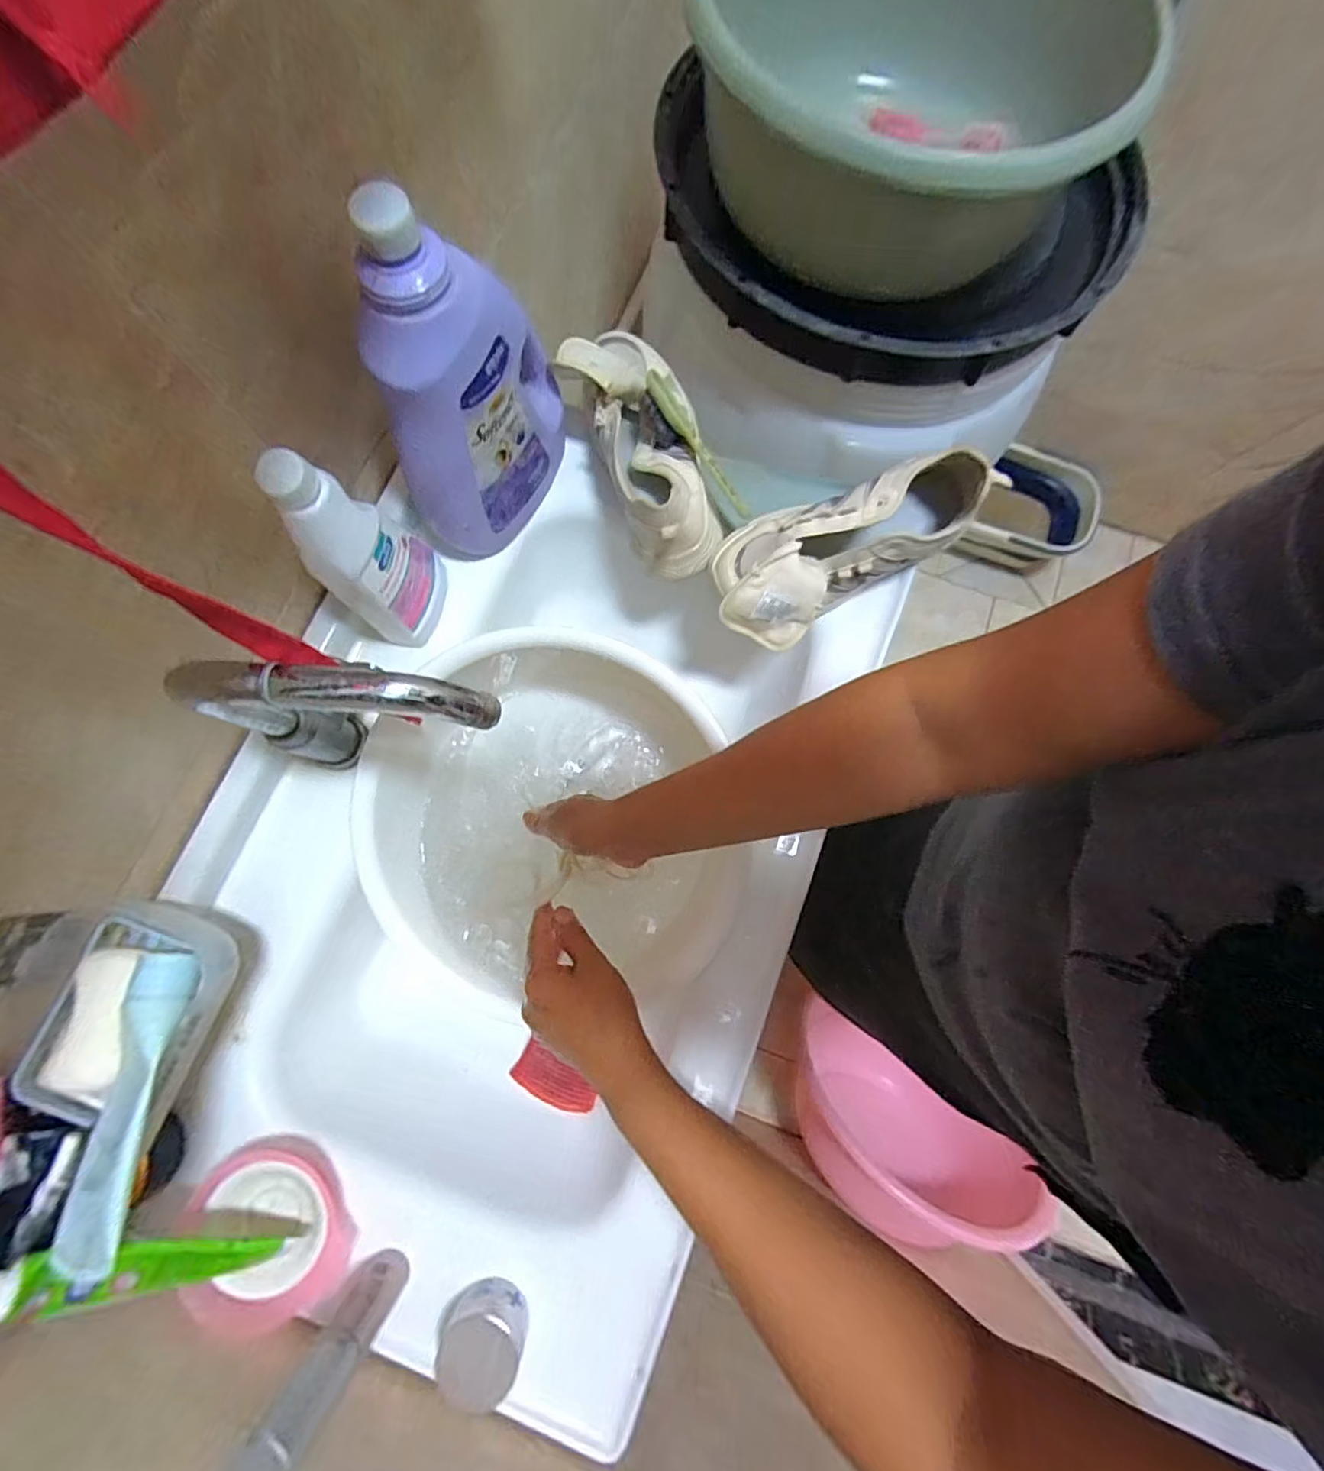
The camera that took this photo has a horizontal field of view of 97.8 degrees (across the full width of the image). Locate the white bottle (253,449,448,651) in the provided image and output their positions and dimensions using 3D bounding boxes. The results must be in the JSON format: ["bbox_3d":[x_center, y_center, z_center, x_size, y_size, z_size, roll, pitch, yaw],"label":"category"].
[{"bbox_3d":[-0.228,-0.155,0.447,0.045,0.206,0.099,9,78,1],"label":"white bottle"}]

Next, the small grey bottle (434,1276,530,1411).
[{"bbox_3d":[-0.132,0.441,0.423,0.064,0.058,0.057,23,78,4],"label":"small grey bottle"}]

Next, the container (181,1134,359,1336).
[{"bbox_3d":[-0.300,0.377,0.433,0.097,0.043,0.119,-39,81,-9],"label":"container"}]

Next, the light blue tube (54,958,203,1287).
[{"bbox_3d":[-0.337,0.227,0.357,0.056,0.037,0.170,-2,78,-1],"label":"light blue tube"}]

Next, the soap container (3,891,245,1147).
[{"bbox_3d":[-0.361,0.188,0.388,0.115,0.038,0.137,15,78,2],"label":"soap container"}]

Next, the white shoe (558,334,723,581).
[{"bbox_3d":[-0.008,-0.272,0.538,0.108,0.080,0.244,-22,79,-5],"label":"white shoe"}]

